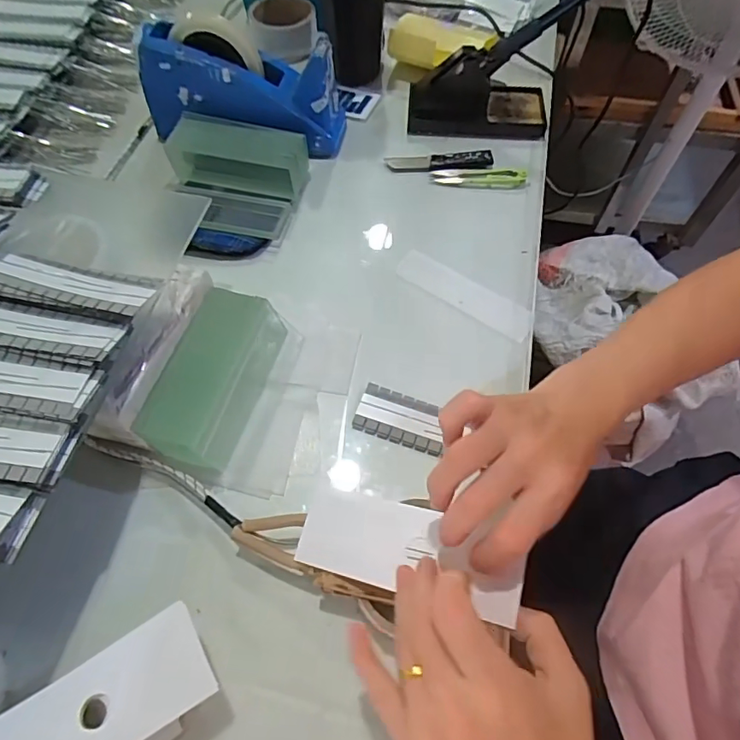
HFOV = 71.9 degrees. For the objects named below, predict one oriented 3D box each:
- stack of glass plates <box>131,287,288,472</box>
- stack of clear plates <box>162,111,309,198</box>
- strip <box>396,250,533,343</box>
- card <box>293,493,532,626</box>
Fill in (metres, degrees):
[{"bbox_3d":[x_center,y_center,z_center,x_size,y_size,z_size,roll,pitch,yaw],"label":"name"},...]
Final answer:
[{"bbox_3d":[-0.127,0.003,0.414,0.069,0.047,0.138,17,61,9],"label":"stack of glass plates"},{"bbox_3d":[-0.140,-0.227,0.540,0.140,0.045,0.057,12,61,7],"label":"stack of clear plates"},{"bbox_3d":[0.090,-0.074,0.487,0.139,0.005,0.034,33,65,20],"label":"strip"},{"bbox_3d":[0.020,0.110,0.316,0.147,0.004,0.050,4,63,29],"label":"card"}]

